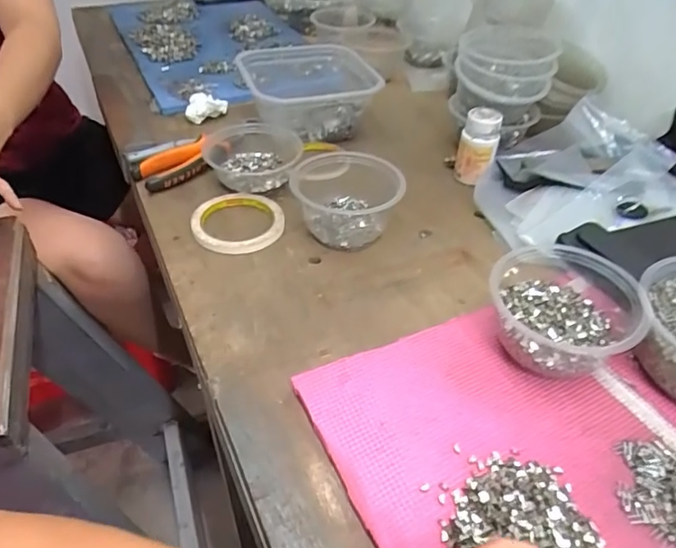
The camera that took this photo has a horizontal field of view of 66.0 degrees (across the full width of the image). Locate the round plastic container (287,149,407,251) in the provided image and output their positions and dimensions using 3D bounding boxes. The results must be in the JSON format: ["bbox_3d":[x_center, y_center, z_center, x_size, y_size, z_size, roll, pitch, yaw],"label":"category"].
[{"bbox_3d":[0.009,-0.086,0.564,0.115,0.059,0.120,2,43,-2],"label":"round plastic container"}]

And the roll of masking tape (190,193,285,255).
[{"bbox_3d":[-0.108,-0.058,0.565,0.096,0.012,0.095,-1,43,-5],"label":"roll of masking tape"}]

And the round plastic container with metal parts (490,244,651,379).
[{"bbox_3d":[0.177,0.035,0.423,0.113,0.066,0.097,25,47,22],"label":"round plastic container with metal parts"}]

